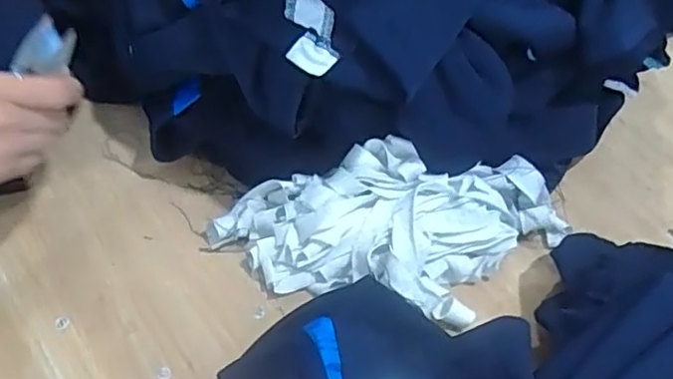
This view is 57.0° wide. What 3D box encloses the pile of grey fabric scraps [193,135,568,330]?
[{"bbox_3d":[0.047,0.040,0.526,0.303,0.058,0.153,3,56,-3],"label":"pile of grey fabric scraps"}]

